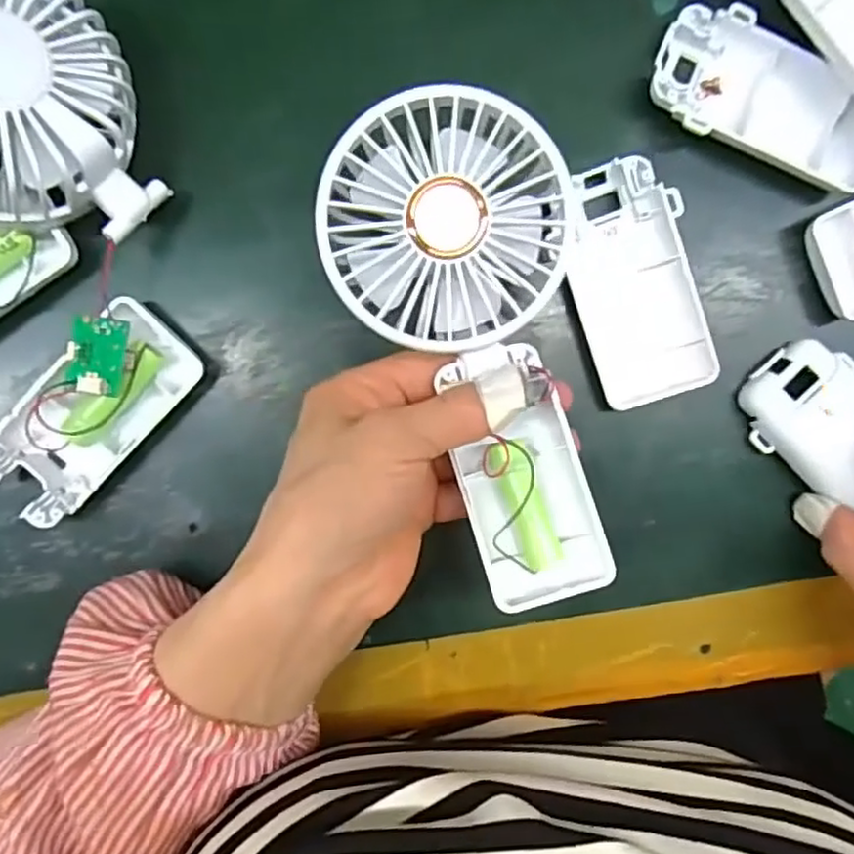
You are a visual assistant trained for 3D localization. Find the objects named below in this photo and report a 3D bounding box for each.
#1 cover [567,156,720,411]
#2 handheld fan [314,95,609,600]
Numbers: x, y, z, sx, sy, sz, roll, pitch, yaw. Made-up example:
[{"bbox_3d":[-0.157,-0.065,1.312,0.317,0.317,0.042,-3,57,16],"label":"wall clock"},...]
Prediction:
[{"bbox_3d":[0.084,-0.057,0.276,0.041,0.020,0.095,-15,92,0],"label":"cover"},{"bbox_3d":[0.020,-0.025,0.243,0.079,0.027,0.175,-17,101,1],"label":"handheld fan"}]

